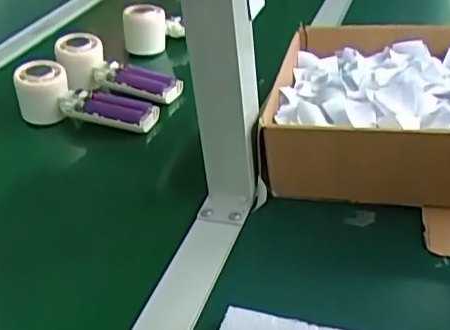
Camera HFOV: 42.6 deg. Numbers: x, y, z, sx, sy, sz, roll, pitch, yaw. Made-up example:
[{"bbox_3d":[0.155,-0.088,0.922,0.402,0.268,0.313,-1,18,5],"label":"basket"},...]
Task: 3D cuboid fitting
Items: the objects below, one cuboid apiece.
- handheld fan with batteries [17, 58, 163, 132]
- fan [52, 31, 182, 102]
[{"bbox_3d":[-0.156,-0.079,0.642,0.157,0.059,0.045,5,35,18],"label":"handheld fan with batteries"},{"bbox_3d":[-0.133,-0.110,0.703,0.163,0.054,0.054,20,40,15],"label":"fan"}]

